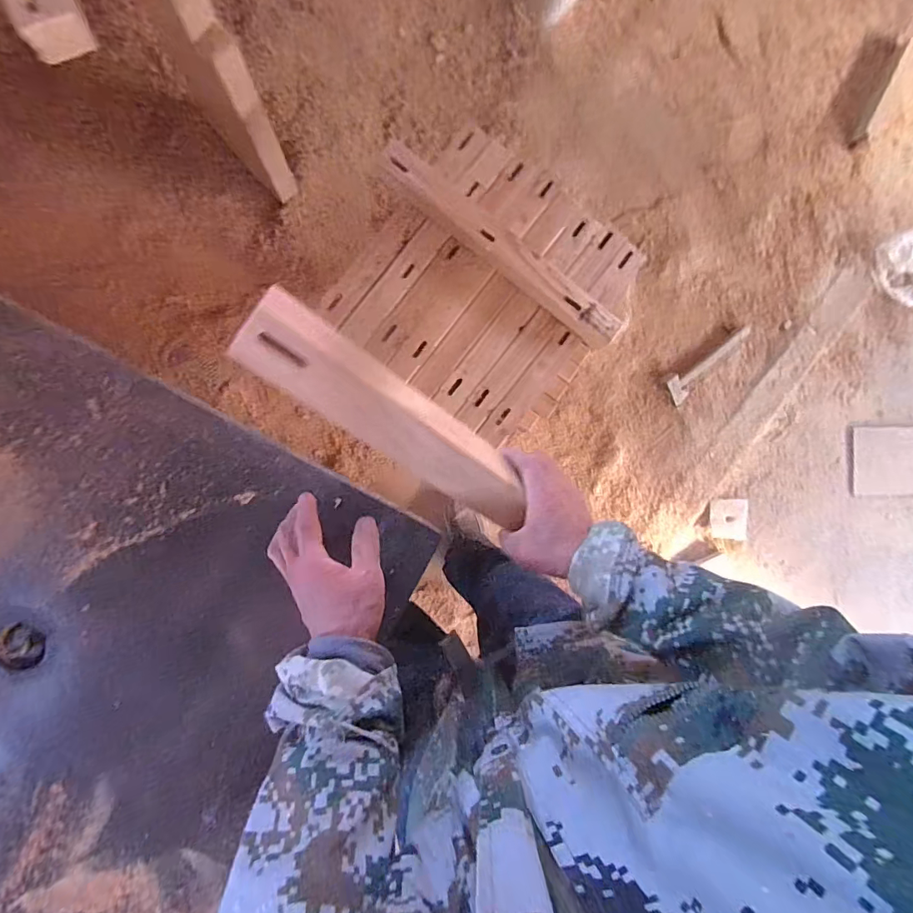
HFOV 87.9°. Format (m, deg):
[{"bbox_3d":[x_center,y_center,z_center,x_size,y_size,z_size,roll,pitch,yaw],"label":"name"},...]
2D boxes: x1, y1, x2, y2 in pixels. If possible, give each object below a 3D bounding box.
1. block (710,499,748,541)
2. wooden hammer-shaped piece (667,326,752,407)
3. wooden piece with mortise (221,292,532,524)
[{"bbox_3d":[0.874,0.202,1.515,0.124,0.011,0.129,1,94,-6],"label":"block"},{"bbox_3d":[0.764,-0.296,1.430,0.331,0.032,0.075,-45,96,-6],"label":"wooden hammer-shaped piece"},{"bbox_3d":[-0.047,-0.028,0.431,0.297,0.035,0.068,36,90,-29],"label":"wooden piece with mortise"}]

